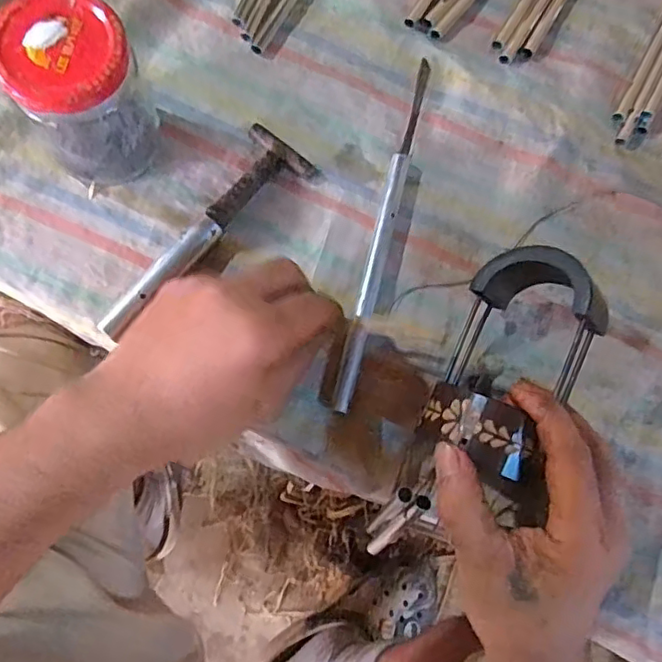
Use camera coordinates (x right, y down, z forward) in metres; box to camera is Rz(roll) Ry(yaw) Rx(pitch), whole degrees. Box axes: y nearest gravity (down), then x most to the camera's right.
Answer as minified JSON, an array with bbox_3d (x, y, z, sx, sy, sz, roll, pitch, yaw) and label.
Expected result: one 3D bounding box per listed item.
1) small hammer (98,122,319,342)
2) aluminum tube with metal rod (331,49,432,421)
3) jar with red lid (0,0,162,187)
[{"bbox_3d":[-0.074,-0.056,0.355,0.044,0.020,0.157,36,79,7],"label":"small hammer"},{"bbox_3d":[0.034,-0.065,0.369,0.011,0.009,0.234,14,78,2],"label":"aluminum tube with metal rod"},{"bbox_3d":[-0.133,-0.129,0.326,0.061,0.091,0.059,1,76,-4],"label":"jar with red lid"}]

